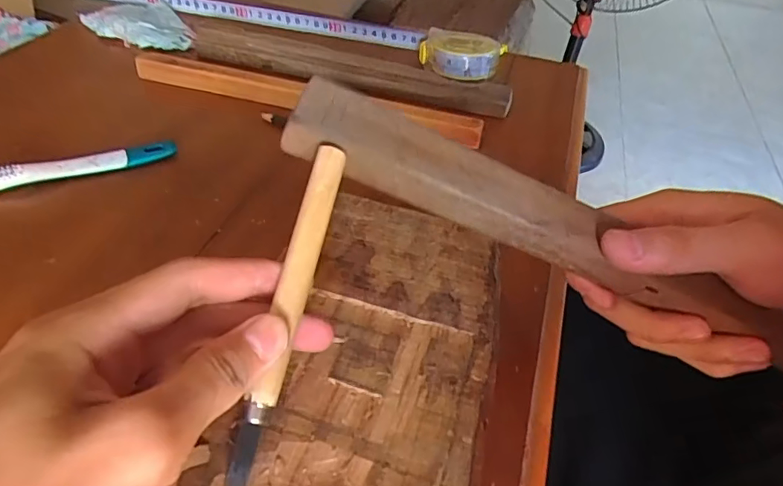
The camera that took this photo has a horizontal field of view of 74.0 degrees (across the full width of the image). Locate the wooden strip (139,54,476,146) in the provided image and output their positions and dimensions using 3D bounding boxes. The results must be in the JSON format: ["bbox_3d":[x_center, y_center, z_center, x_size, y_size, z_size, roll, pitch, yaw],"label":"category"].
[{"bbox_3d":[-0.072,-0.120,0.419,0.291,0.026,0.010,14,20,10],"label":"wooden strip"}]

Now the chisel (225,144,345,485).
[{"bbox_3d":[-0.037,0.022,0.187,0.011,0.010,0.125,12,76,7],"label":"chisel"}]

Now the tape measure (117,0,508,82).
[{"bbox_3d":[-0.124,-0.226,0.518,0.468,0.037,0.060,17,45,11],"label":"tape measure"}]

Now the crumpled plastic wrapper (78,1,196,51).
[{"bbox_3d":[-0.251,-0.216,0.511,0.082,0.019,0.119,-23,51,-26],"label":"crumpled plastic wrapper"}]

